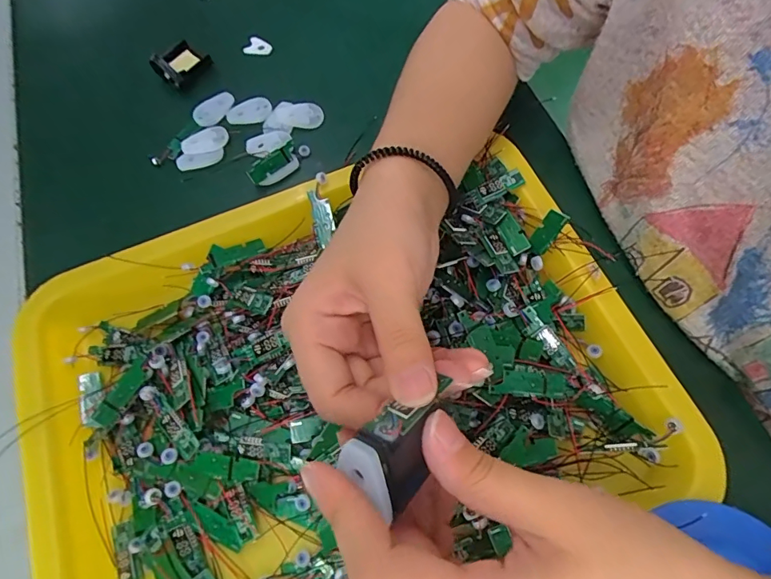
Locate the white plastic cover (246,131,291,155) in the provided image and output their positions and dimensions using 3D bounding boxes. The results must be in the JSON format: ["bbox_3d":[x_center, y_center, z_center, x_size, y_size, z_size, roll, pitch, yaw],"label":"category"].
[{"bbox_3d":[-0.089,-0.113,0.355,0.034,0.004,0.020,-23,65,-7],"label":"white plastic cover"}]

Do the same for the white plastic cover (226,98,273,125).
[{"bbox_3d":[-0.109,-0.141,0.371,0.039,0.008,0.016,-8,68,13],"label":"white plastic cover"}]

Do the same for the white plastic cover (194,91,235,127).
[{"bbox_3d":[-0.137,-0.145,0.376,0.036,0.017,0.004,-38,33,-10],"label":"white plastic cover"}]

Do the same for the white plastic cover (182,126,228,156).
[{"bbox_3d":[-0.138,-0.114,0.357,0.035,0.007,0.022,-17,65,-5],"label":"white plastic cover"}]

